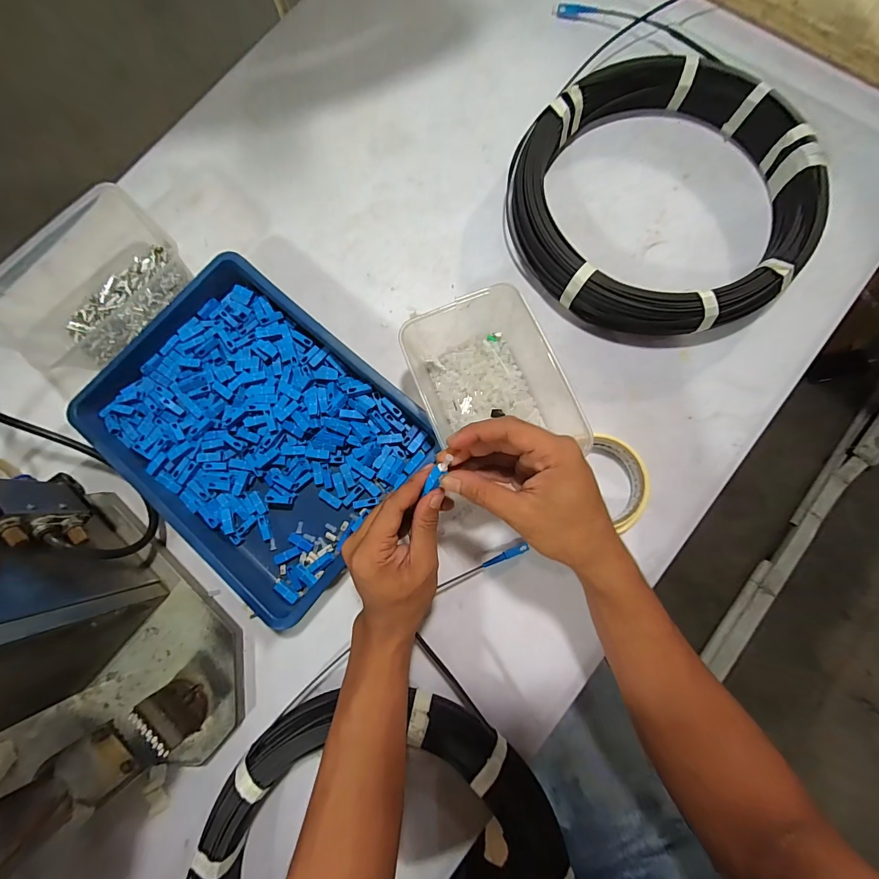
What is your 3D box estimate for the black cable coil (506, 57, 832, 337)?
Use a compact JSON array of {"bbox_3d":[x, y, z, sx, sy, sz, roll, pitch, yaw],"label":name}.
[{"bbox_3d":[0.229,-0.245,0.395,0.296,0.047,0.282,-1,82,4],"label":"black cable coil"}]

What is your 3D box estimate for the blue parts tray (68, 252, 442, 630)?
[{"bbox_3d":[-0.182,-0.013,0.390,0.305,0.039,0.244,39,86,8],"label":"blue parts tray"}]

